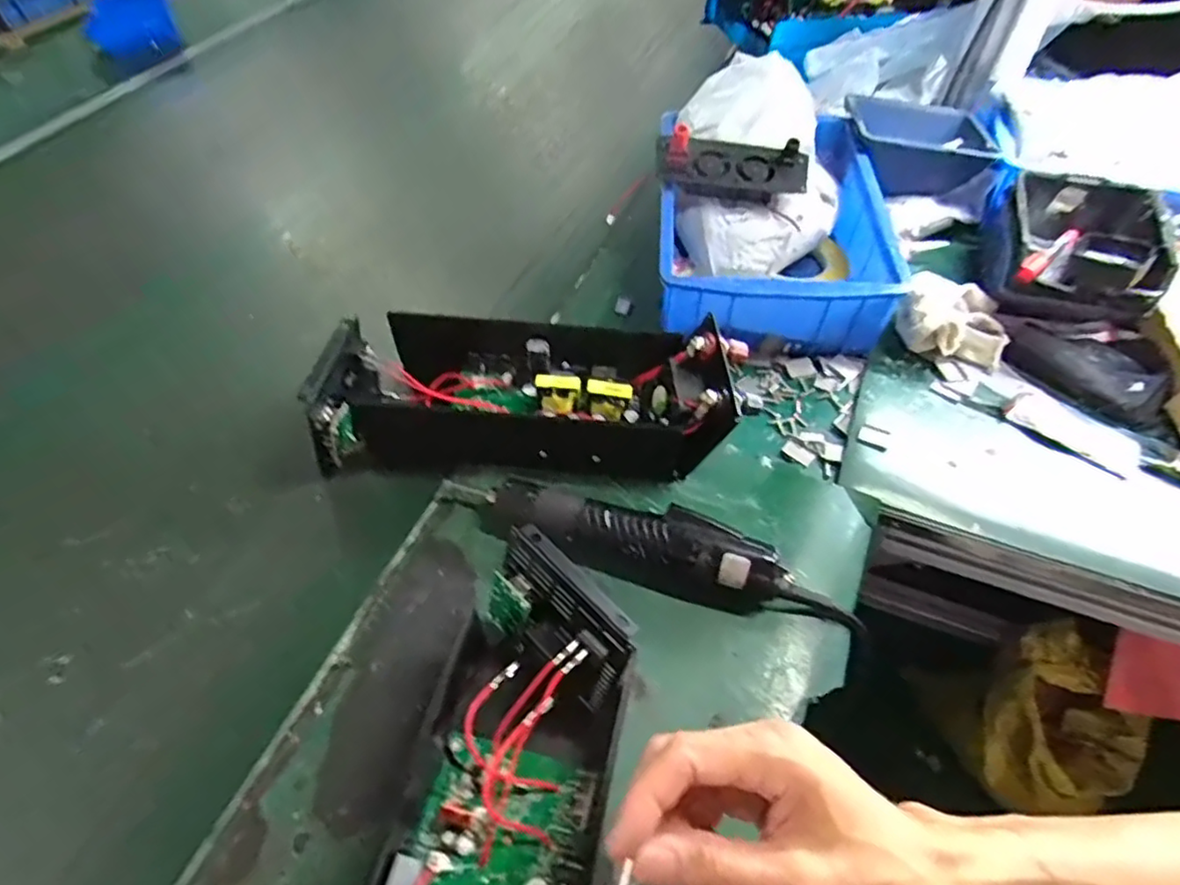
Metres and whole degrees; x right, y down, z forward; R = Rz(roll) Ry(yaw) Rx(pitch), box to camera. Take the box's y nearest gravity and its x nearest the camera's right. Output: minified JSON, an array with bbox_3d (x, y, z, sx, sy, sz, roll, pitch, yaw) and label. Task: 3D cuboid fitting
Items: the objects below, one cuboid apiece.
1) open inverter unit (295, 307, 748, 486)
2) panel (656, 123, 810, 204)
[{"bbox_3d":[-0.051,-0.039,0.496,0.306,0.082,0.119,5,52,4],"label":"open inverter unit"},{"bbox_3d":[0.133,-0.260,0.601,0.137,0.038,0.055,13,75,4],"label":"panel"}]

